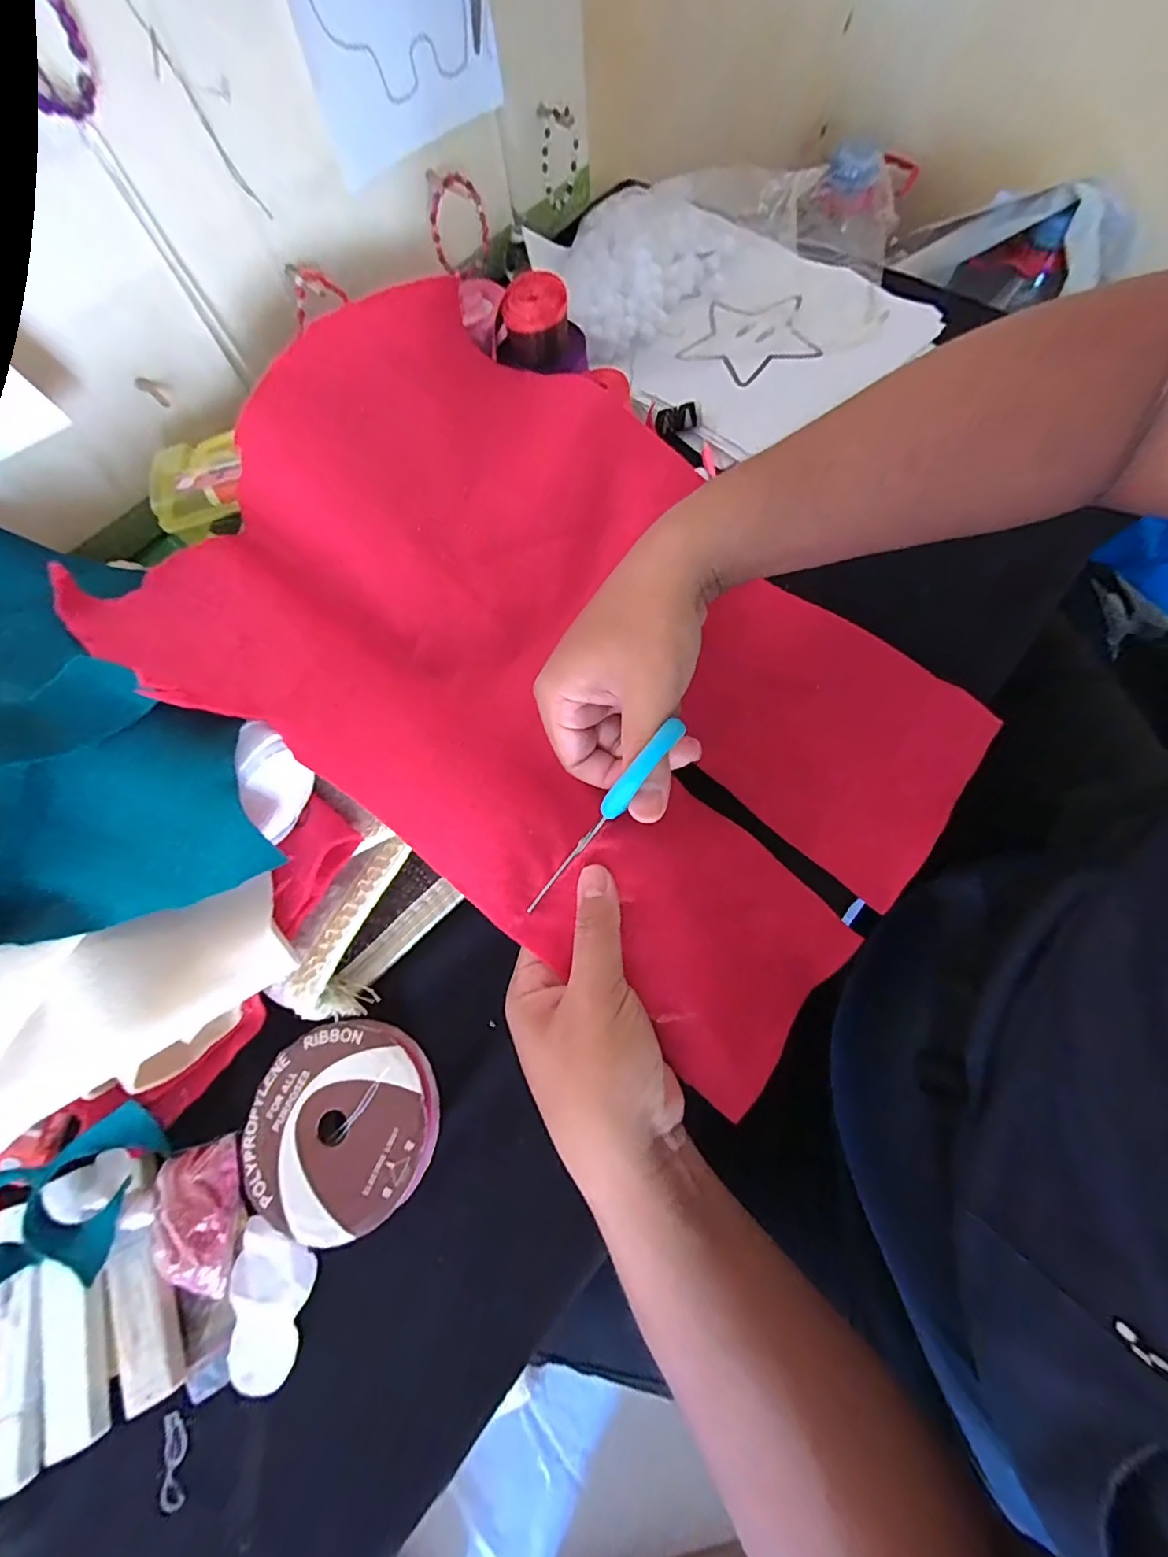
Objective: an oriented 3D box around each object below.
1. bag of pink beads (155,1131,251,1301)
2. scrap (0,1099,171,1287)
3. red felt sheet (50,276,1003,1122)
[{"bbox_3d":[-0.196,0.225,0.274,0.037,0.019,0.069,-15,69,-1],"label":"bag of pink beads"},{"bbox_3d":[-0.297,0.228,0.273,0.160,0.029,0.067,-21,69,-3],"label":"scrap"},{"bbox_3d":[-0.012,-0.084,0.321,0.470,0.082,0.300,36,77,11],"label":"red felt sheet"}]

